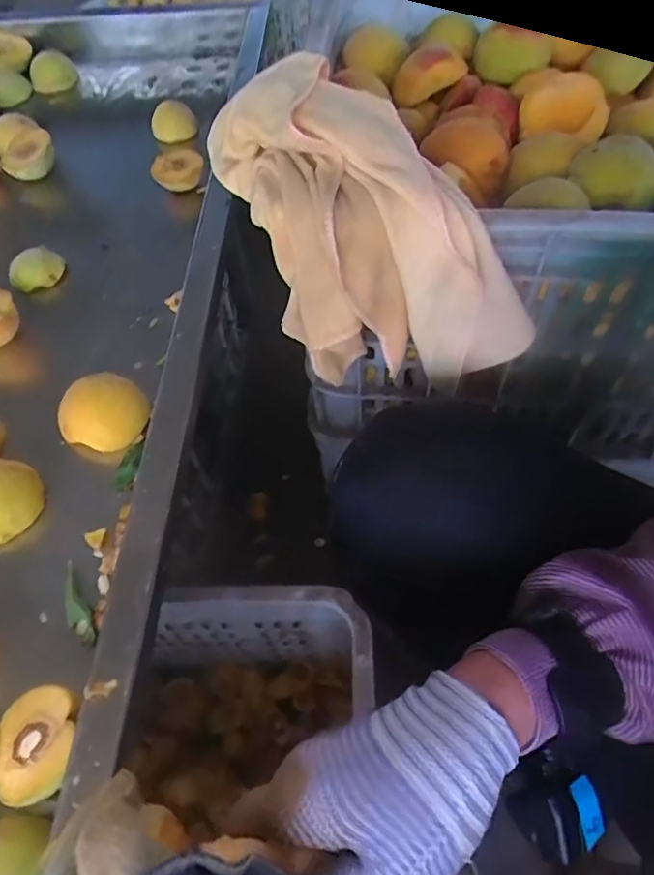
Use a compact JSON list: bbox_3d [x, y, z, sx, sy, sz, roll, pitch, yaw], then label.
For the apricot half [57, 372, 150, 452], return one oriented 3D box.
[{"bbox_3d":[-0.175,-0.016,0.454,0.064,0.039,0.060,-1,57,2],"label":"apricot half"}]

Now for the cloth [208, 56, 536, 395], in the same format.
[{"bbox_3d":[0.019,-0.133,0.410,0.112,0.155,0.231,-33,61,-17],"label":"cloth"}]

